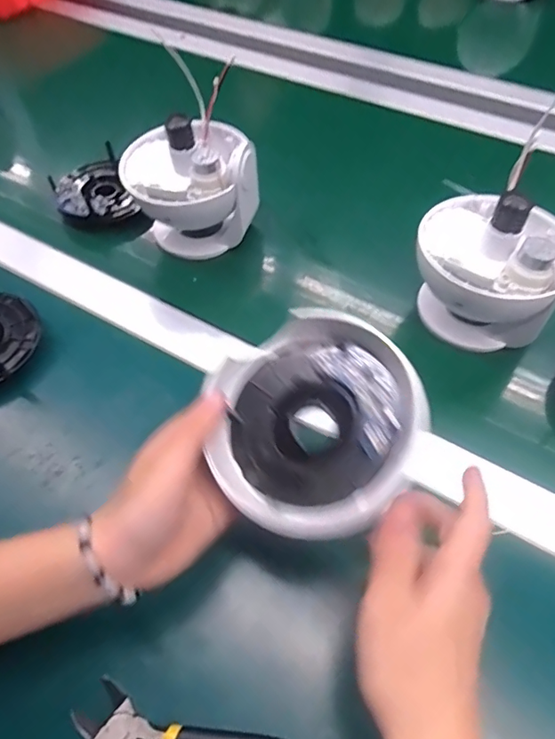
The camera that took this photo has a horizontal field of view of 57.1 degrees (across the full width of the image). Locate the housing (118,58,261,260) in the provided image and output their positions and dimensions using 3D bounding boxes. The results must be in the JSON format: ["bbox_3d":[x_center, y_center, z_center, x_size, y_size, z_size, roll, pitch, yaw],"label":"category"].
[{"bbox_3d":[-0.083,-0.178,0.482,0.111,0.115,0.110,-20,57,-7],"label":"housing"}]

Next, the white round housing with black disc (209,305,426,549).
[{"bbox_3d":[0.021,0.031,0.303,0.120,0.052,0.120,-4,70,12],"label":"white round housing with black disc"}]

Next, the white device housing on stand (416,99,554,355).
[{"bbox_3d":[0.177,-0.100,0.412,0.118,0.121,0.135,14,60,15],"label":"white device housing on stand"}]

